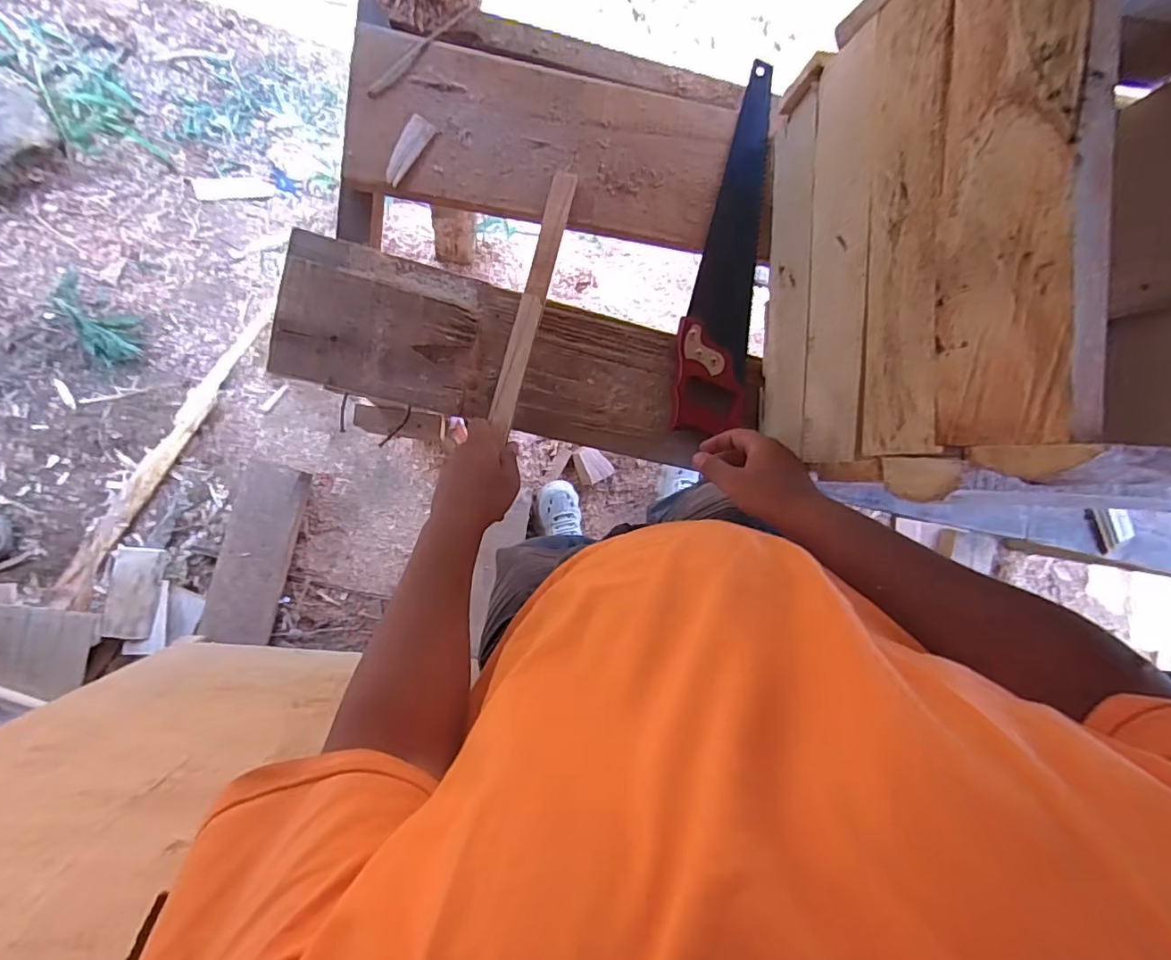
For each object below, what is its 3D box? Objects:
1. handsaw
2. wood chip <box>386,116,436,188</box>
[{"bbox_3d":[0.177,-0.286,0.678,0.091,0.025,0.461,9,89,-9],"label":"handsaw"},{"bbox_3d":[-0.192,-0.358,0.600,0.025,0.006,0.079,27,86,-8],"label":"wood chip"}]

